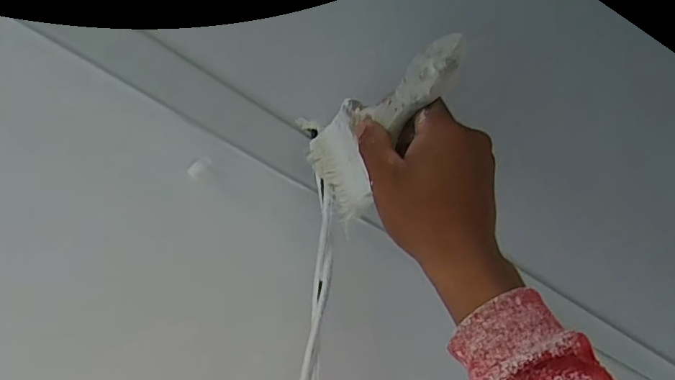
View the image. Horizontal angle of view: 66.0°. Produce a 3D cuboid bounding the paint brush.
[{"bbox_3d":[0.040,-0.035,0.371,0.032,0.079,0.204,-18,-3,-27],"label":"paint brush"}]

